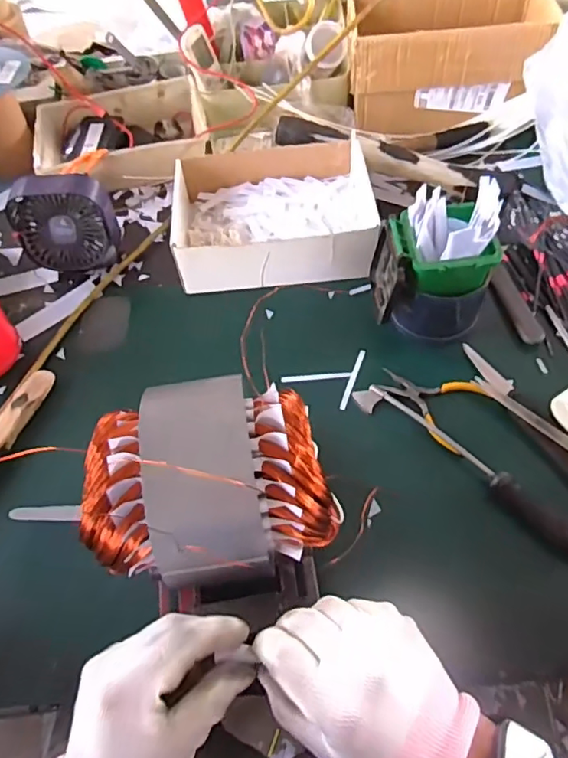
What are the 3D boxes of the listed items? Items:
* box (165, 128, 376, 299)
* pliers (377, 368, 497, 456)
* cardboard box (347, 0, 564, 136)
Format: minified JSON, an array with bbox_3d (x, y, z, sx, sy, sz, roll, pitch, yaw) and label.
[{"bbox_3d":[-0.011,-0.207,0.707,0.240,0.076,0.206,-2,58,3],"label":"box"},{"bbox_3d":[0.151,0.019,0.587,0.109,0.014,0.075,34,66,22],"label":"pliers"},{"bbox_3d":[0.234,-0.457,0.807,0.278,0.140,0.160,1,58,5],"label":"cardboard box"}]

